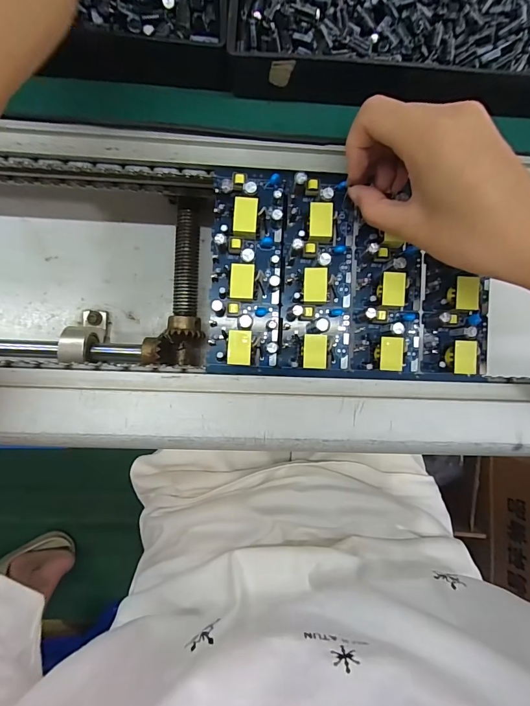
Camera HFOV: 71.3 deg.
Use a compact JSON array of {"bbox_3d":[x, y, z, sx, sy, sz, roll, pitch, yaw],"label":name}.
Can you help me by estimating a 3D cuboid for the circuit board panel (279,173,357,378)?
[{"bbox_3d":[0.036,-0.052,0.243,0.048,0.021,0.132,2,90,0],"label":"circuit board panel"}]

